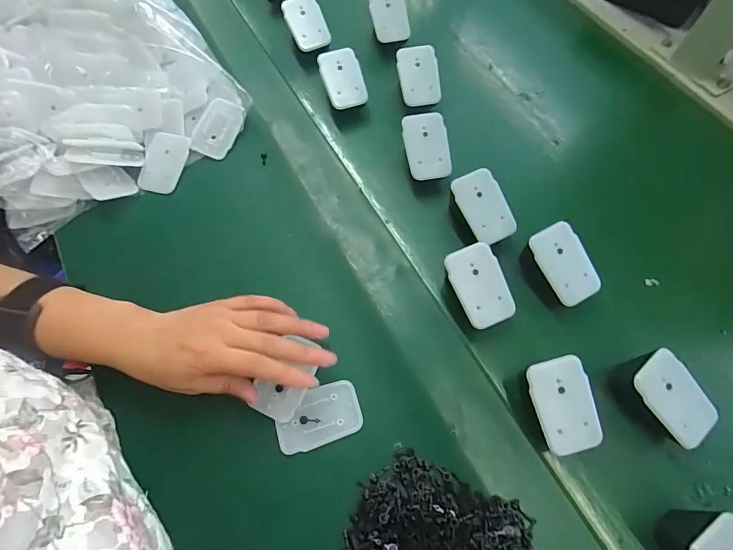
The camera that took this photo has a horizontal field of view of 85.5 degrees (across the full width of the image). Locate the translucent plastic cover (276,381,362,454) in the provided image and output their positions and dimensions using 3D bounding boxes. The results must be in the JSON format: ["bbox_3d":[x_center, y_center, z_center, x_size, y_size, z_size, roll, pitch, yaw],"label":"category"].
[{"bbox_3d":[-0.040,0.117,0.328,0.069,0.004,0.044,-17,70,-6],"label":"translucent plastic cover"}]

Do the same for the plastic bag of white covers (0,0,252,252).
[{"bbox_3d":[-0.320,-0.224,0.452,0.288,0.082,0.300,-31,72,-13],"label":"plastic bag of white covers"}]

